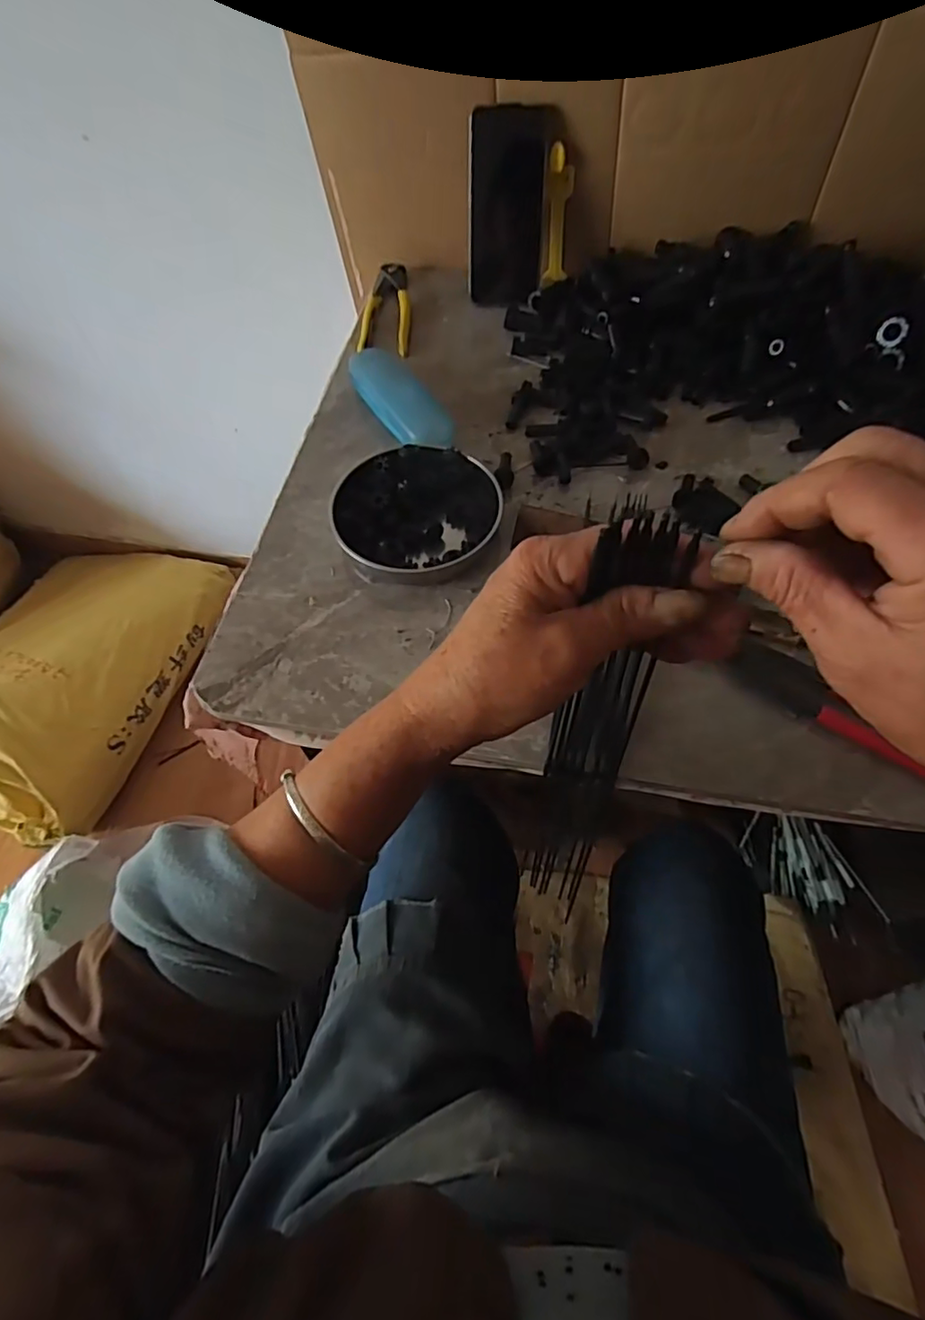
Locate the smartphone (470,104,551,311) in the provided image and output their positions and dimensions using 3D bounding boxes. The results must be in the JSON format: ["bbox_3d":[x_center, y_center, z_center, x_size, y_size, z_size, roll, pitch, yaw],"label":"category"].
[{"bbox_3d":[0.046,-0.474,0.628,0.078,0.165,0.011,3,37,4],"label":"smartphone"}]

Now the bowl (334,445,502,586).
[{"bbox_3d":[-0.038,-0.124,0.495,0.136,0.024,0.125,-1,60,1],"label":"bowl"}]

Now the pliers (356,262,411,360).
[{"bbox_3d":[-0.086,-0.400,0.670,0.055,0.012,0.170,-1,60,1],"label":"pliers"}]

